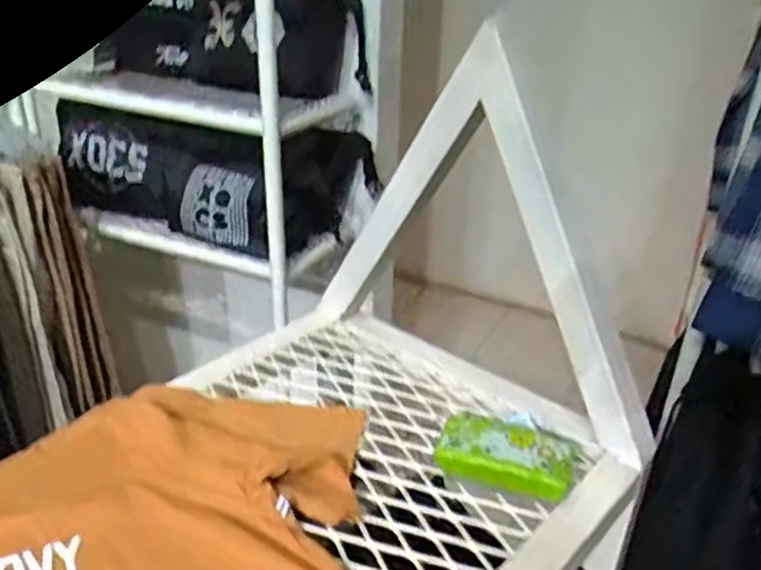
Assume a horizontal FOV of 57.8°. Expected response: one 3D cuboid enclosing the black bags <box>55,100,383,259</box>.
[{"bbox_3d":[-0.355,-0.255,1.489,0.613,0.226,0.289,15,31,23],"label":"black bags"}]

